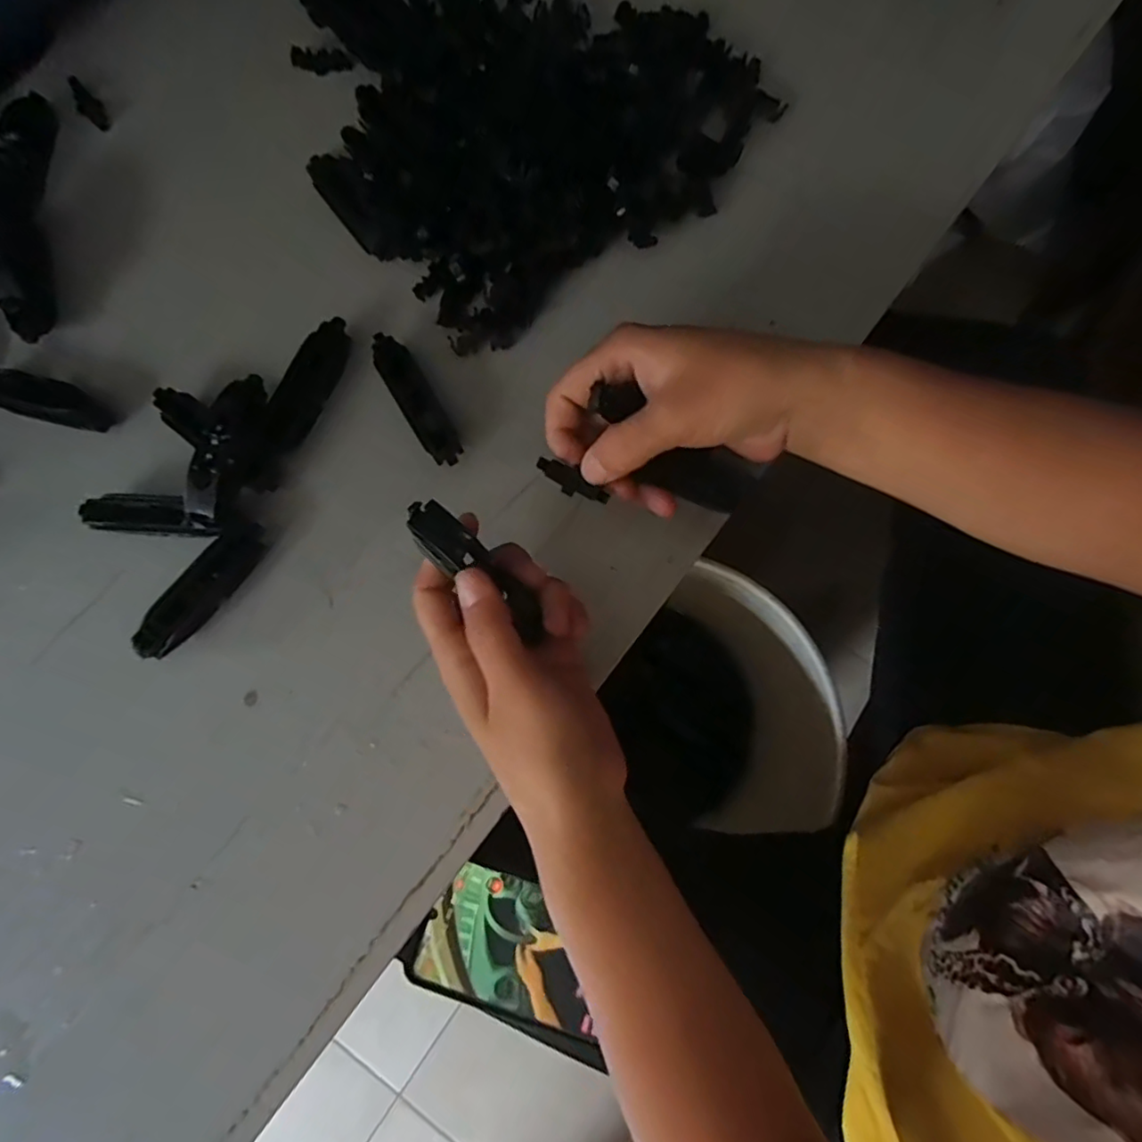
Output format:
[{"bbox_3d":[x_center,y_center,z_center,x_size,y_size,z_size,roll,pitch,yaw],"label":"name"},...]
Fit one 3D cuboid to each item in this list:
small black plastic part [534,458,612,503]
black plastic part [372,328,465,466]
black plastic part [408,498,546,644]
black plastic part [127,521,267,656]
[{"bbox_3d":[0.001,-0.041,0.280,0.036,0.004,0.011,31,81,-1],"label":"small black plastic part"},{"bbox_3d":[-0.083,-0.093,0.329,0.020,0.015,0.081,-31,81,-5],"label":"black plastic part"},{"bbox_3d":[-0.039,-0.001,0.263,0.076,0.014,0.018,42,82,-14],"label":"black plastic part"},{"bbox_3d":[-0.187,0.009,0.310,0.017,0.018,0.079,36,82,6],"label":"black plastic part"}]

